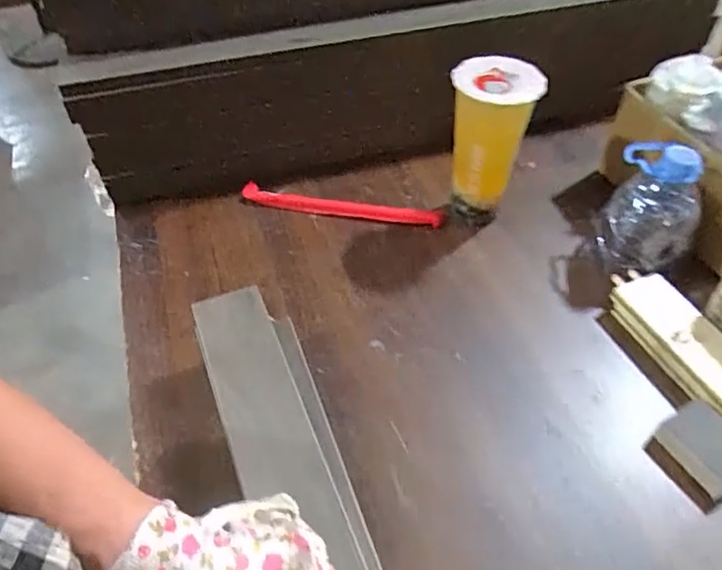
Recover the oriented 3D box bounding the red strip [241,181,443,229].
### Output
[{"bbox_3d":[-0.028,-0.102,0.724,0.257,0.020,0.027,9,50,10],"label":"red strip"}]

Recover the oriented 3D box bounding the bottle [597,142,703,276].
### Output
[{"bbox_3d":[0.301,-0.076,0.599,0.092,0.134,0.081,25,55,22],"label":"bottle"}]

